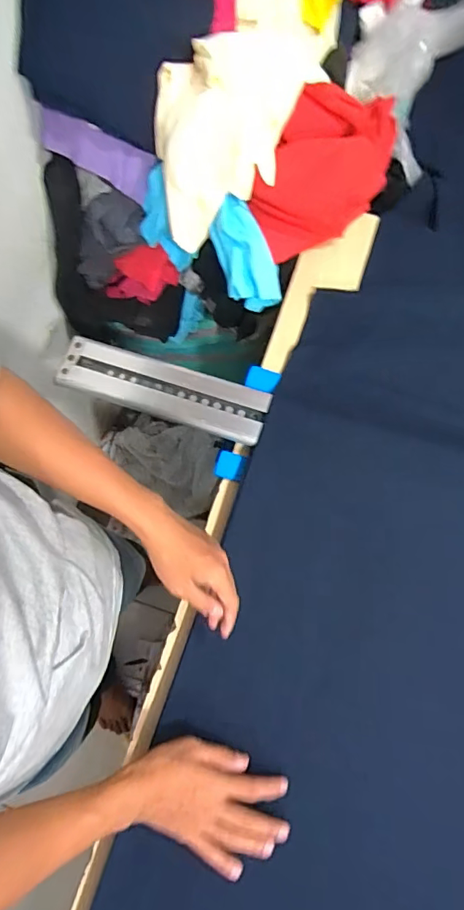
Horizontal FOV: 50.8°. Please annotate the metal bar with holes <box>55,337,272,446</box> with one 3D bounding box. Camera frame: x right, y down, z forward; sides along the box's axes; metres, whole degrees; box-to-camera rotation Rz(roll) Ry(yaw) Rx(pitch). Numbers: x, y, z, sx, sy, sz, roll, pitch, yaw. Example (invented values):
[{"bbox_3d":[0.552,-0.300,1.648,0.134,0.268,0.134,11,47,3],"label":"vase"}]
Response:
[{"bbox_3d":[-0.108,-0.102,0.769,0.328,0.019,0.090,16,74,4],"label":"metal bar with holes"}]

